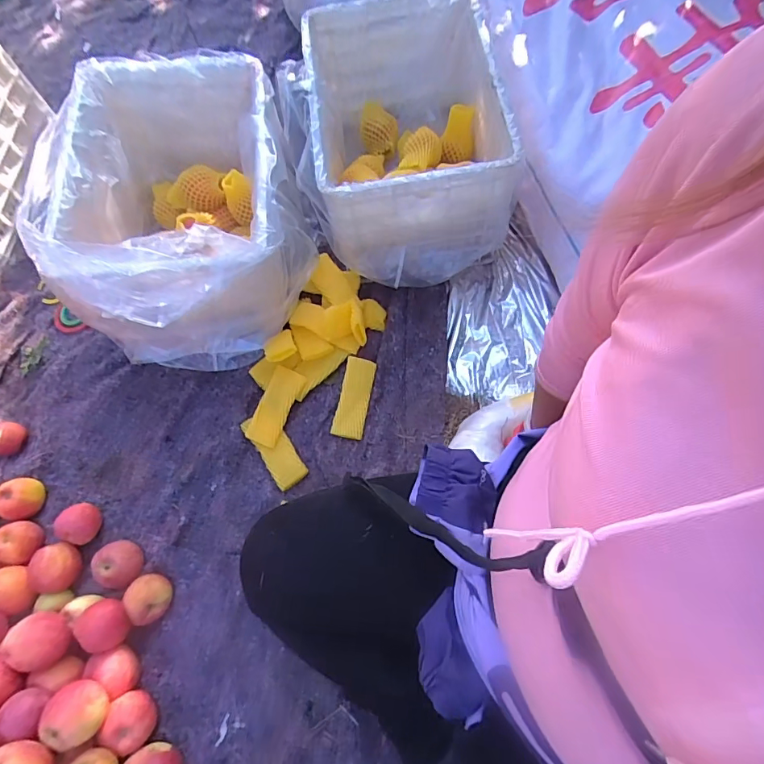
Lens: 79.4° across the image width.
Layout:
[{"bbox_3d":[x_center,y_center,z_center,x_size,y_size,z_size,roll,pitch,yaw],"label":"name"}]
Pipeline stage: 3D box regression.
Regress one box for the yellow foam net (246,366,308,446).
[{"bbox_3d":[-0.202,0.046,0.875,0.059,0.016,0.146,25,79,-11],"label":"yellow foam net"}]

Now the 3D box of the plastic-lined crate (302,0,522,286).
[{"bbox_3d":[0.061,-0.502,0.968,0.384,0.302,0.599,-7,68,-1],"label":"plastic-lined crate"}]

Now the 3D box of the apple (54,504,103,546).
[{"bbox_3d":[-0.543,0.257,0.833,0.068,0.056,0.069,-1,68,2],"label":"apple"}]

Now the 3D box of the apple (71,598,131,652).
[{"bbox_3d":[-0.432,0.380,0.719,0.063,0.064,0.067,-1,68,2],"label":"apple"}]

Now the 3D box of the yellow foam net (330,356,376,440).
[{"bbox_3d":[-0.052,0.030,0.886,0.058,0.012,0.155,13,76,-7],"label":"yellow foam net"}]

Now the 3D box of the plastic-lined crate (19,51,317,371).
[{"bbox_3d":[-0.346,-0.326,0.850,0.442,0.271,0.538,-8,68,-1],"label":"plastic-lined crate"}]

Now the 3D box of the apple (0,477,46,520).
[{"bbox_3d":[-0.672,0.216,0.854,0.067,0.057,0.073,-1,68,2],"label":"apple"}]

